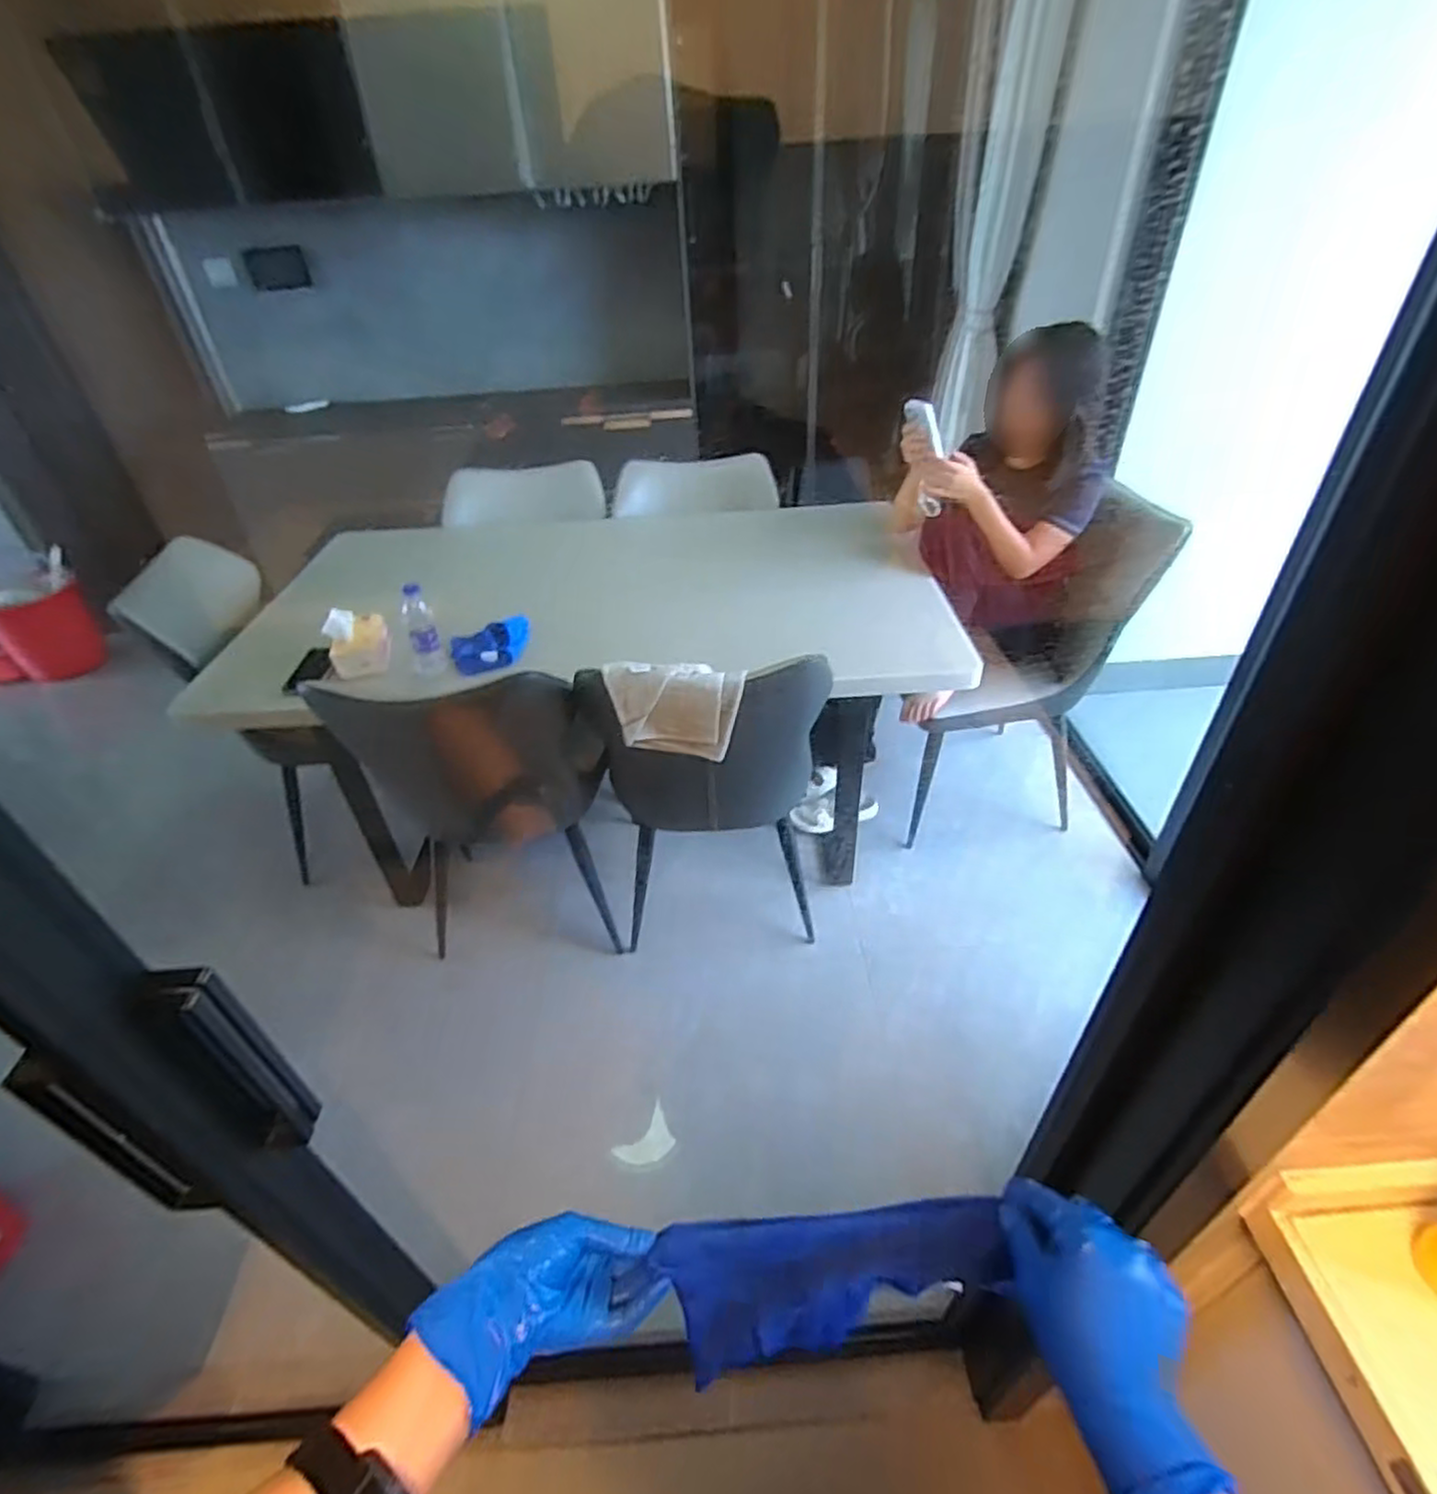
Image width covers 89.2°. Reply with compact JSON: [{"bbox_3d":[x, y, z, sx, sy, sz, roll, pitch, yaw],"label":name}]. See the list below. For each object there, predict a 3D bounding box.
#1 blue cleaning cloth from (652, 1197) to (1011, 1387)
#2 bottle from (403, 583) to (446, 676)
[{"bbox_3d":[0.087,0.377,0.520,0.224,0.147,0.051,-9,39,-6],"label":"blue cleaning cloth"},{"bbox_3d":[-0.581,-0.233,1.413,0.061,0.175,0.053,-18,41,-18],"label":"bottle"}]

